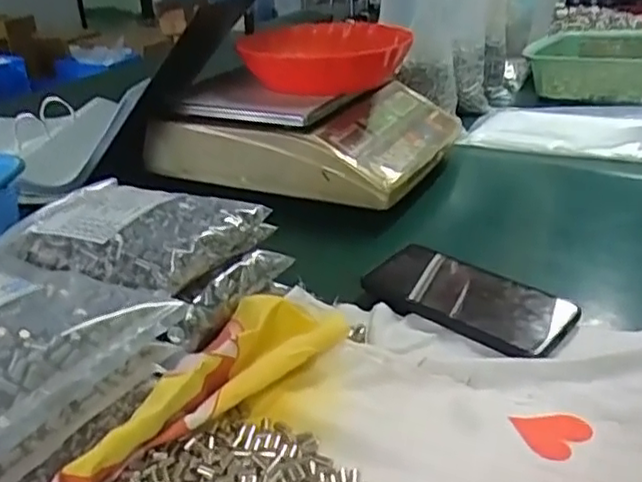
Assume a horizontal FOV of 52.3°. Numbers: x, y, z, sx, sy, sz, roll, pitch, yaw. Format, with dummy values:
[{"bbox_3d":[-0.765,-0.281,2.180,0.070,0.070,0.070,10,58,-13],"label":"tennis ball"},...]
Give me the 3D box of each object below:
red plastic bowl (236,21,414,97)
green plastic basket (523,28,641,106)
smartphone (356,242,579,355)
[{"bbox_3d":[0.014,-0.221,0.794,0.173,0.054,0.175,-2,28,1],"label":"red plastic bowl"},{"bbox_3d":[0.503,-0.294,1.072,0.278,0.073,0.264,16,33,32],"label":"green plastic basket"},{"bbox_3d":[0.117,0.043,0.525,0.159,0.012,0.075,20,35,36],"label":"smartphone"}]

